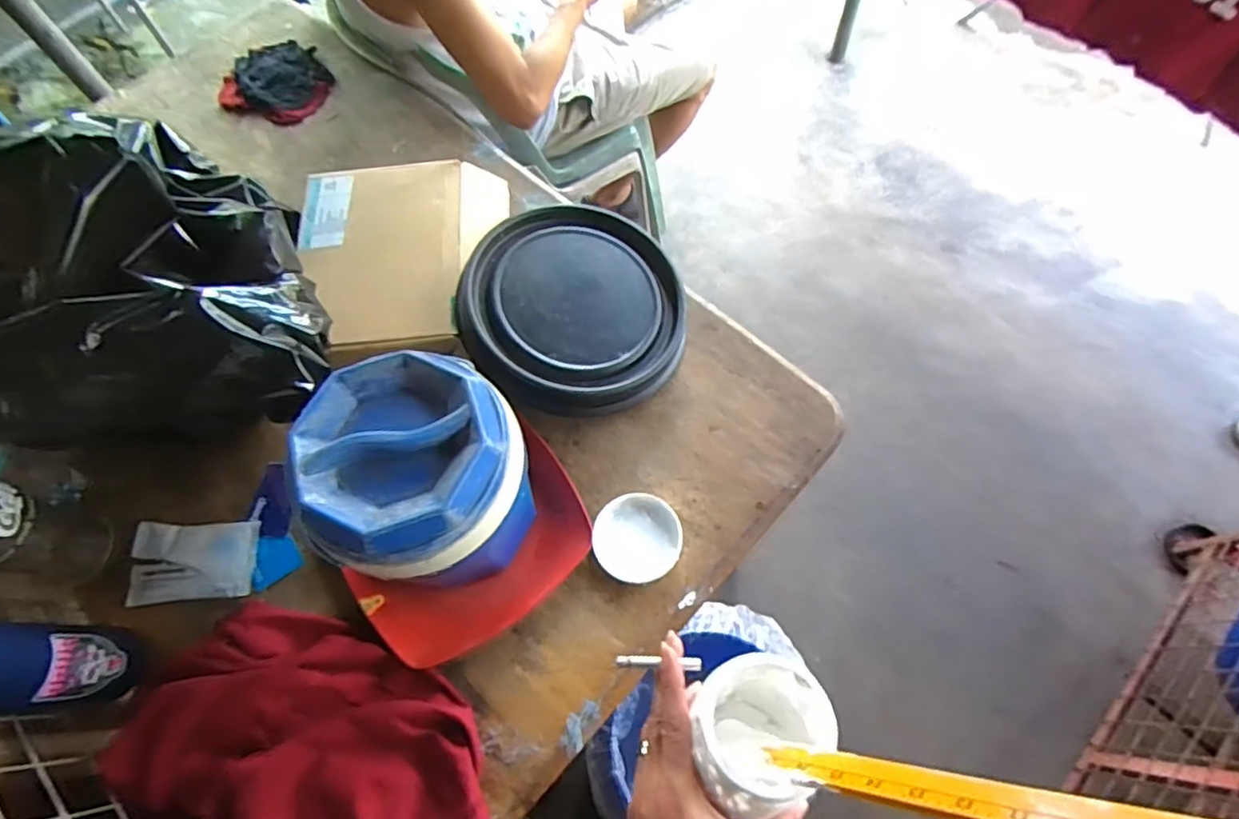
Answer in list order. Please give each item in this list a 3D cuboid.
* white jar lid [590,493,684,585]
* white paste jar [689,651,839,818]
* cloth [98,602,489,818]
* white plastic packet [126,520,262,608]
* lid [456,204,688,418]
[{"bbox_3d":[0.019,0.135,0.672,0.090,0.012,0.092,-1,67,2],"label":"white jar lid"},{"bbox_3d":[0.095,0.237,0.451,0.093,0.126,0.093,1,48,-1],"label":"white paste jar"},{"bbox_3d":[-0.286,0.335,0.570,0.346,0.067,0.247,23,69,11],"label":"cloth"},{"bbox_3d":[-0.451,0.160,0.668,0.123,0.017,0.080,-3,67,1],"label":"white plastic packet"},{"bbox_3d":[-0.053,-0.120,0.744,0.250,0.044,0.253,4,68,-11],"label":"lid"}]

